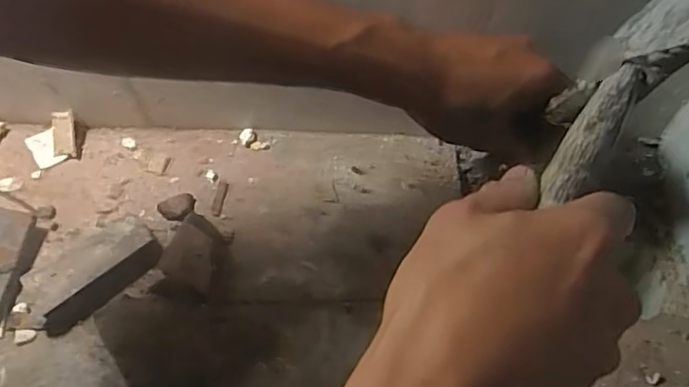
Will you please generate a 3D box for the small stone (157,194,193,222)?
[{"bbox_3d":[-0.128,0.011,0.459,0.026,0.007,0.018,-28,64,-16],"label":"small stone"}]

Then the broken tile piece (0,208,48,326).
[{"bbox_3d":[-0.245,0.051,0.429,0.044,0.021,0.081,-1,60,-1],"label":"broken tile piece"}]

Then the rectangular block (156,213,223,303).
[{"bbox_3d":[-0.106,0.046,0.430,0.041,0.024,0.052,22,62,12],"label":"rectangular block"}]

